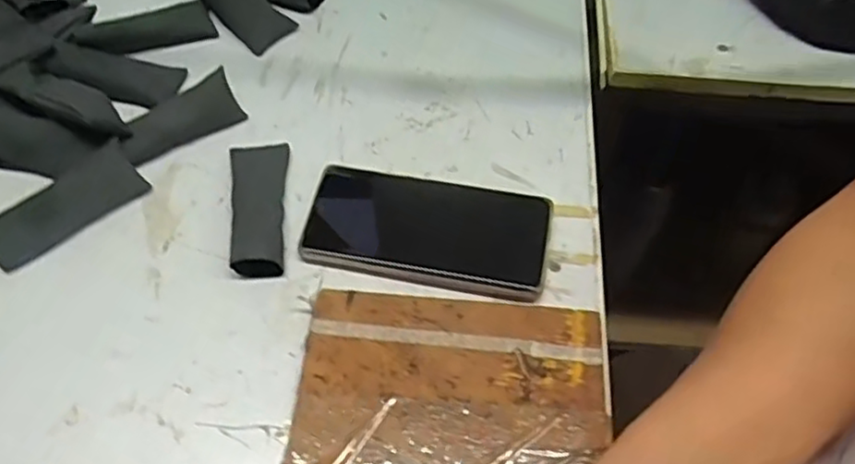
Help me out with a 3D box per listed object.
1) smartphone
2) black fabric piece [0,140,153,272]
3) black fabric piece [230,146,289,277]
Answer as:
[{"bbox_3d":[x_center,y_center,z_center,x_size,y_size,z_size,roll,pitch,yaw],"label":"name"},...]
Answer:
[{"bbox_3d":[0.000,-0.003,0.449,0.157,0.008,0.077,11,59,7],"label":"smartphone"},{"bbox_3d":[-0.243,-0.017,0.458,0.102,0.007,0.040,-39,91,-18],"label":"black fabric piece"},{"bbox_3d":[-0.112,-0.020,0.457,0.037,0.020,0.106,-9,59,-5],"label":"black fabric piece"}]

